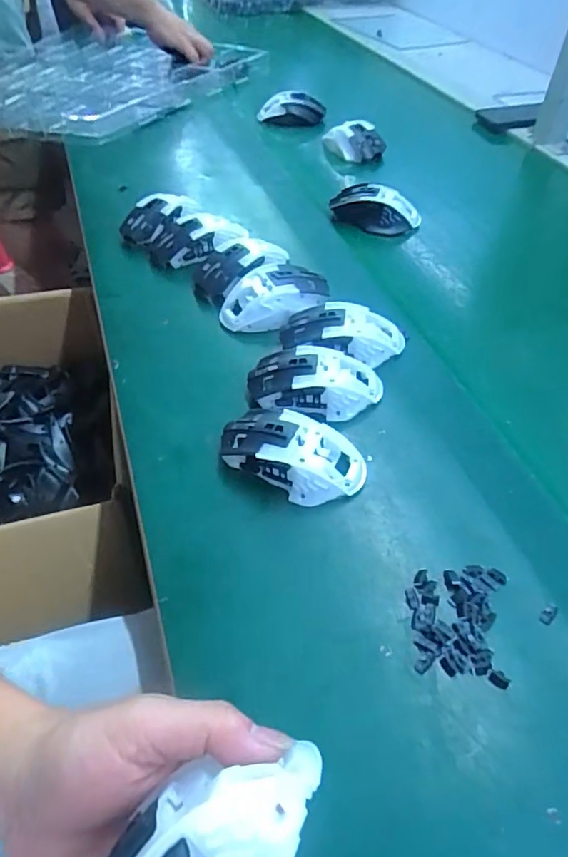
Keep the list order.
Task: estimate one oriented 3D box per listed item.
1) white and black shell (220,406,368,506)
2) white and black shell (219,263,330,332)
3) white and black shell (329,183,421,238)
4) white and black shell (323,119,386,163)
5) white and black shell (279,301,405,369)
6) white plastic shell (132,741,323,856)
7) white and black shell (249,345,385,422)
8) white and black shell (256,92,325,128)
[{"bbox_3d":[0.006,0.019,0.414,0.117,0.035,0.062,18,51,15],"label":"white and black shell"},{"bbox_3d":[-0.009,-0.134,0.543,0.114,0.040,0.070,-6,49,-6],"label":"white and black shell"},{"bbox_3d":[0.114,-0.275,0.661,0.105,0.040,0.062,22,52,18],"label":"white and black shell"},{"bbox_3d":[0.107,-0.432,0.800,0.081,0.052,0.054,-4,49,-4],"label":"white and black shell"},{"bbox_3d":[0.056,-0.088,0.500,0.118,0.042,0.061,4,49,3],"label":"white and black shell"},{"bbox_3d":[-0.030,0.153,0.187,0.105,0.025,0.046,-28,55,-21],"label":"white plastic shell"},{"bbox_3d":[0.027,-0.041,0.462,0.114,0.037,0.058,4,49,3],"label":"white and black shell"},{"bbox_3d":[0.014,-0.532,0.887,0.110,0.049,0.032,-3,49,-3],"label":"white and black shell"}]

